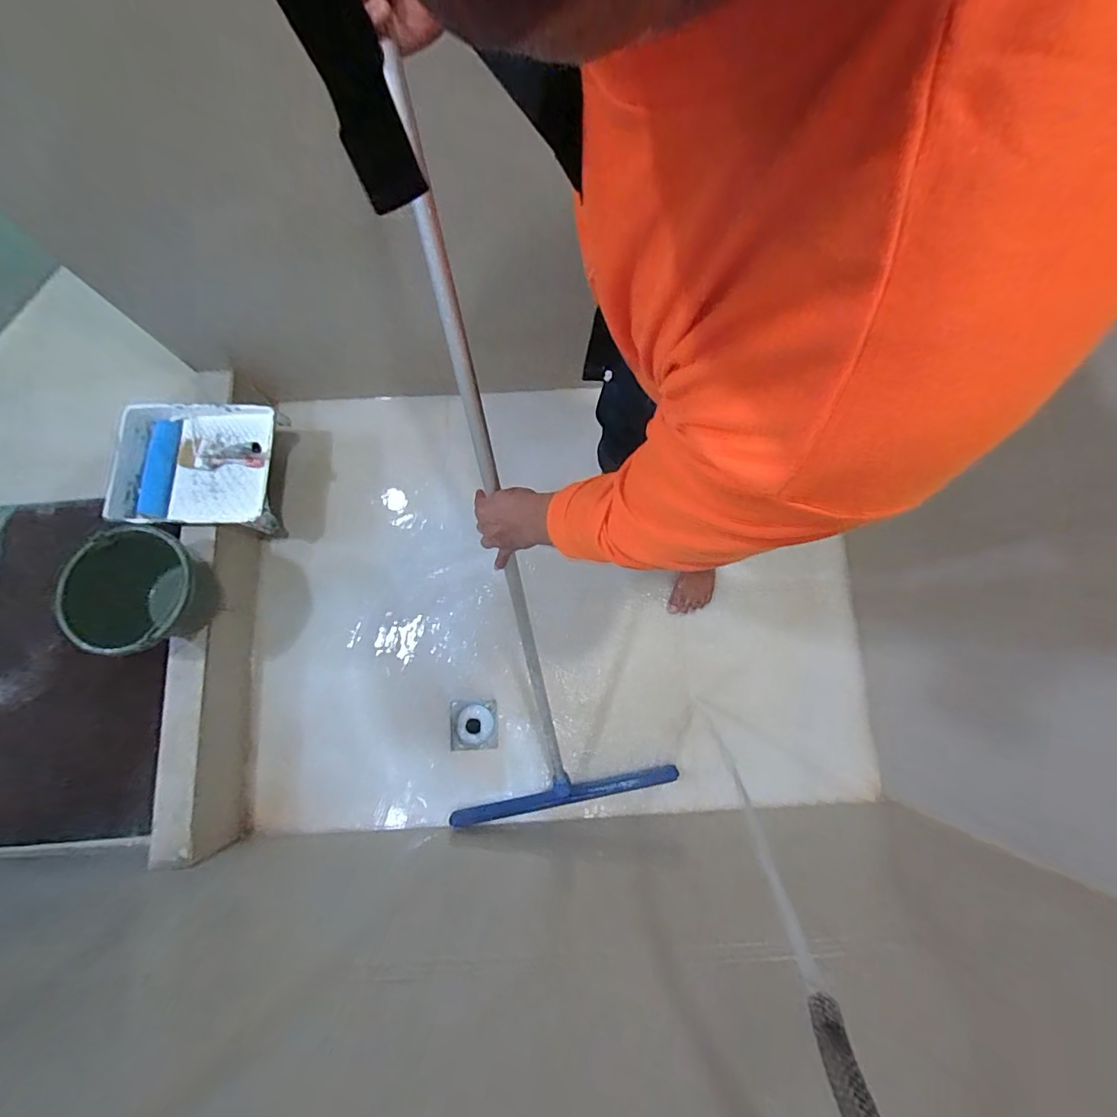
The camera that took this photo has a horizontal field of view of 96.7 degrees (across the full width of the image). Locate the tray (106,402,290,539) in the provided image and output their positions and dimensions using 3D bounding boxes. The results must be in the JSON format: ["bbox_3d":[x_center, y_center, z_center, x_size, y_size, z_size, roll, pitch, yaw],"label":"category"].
[{"bbox_3d":[-0.868,-0.228,1.194,0.386,0.075,0.303,1,77,0],"label":"tray"}]

